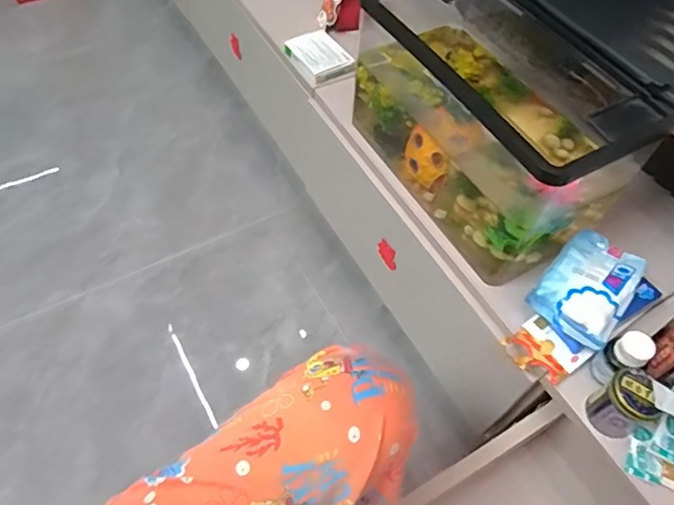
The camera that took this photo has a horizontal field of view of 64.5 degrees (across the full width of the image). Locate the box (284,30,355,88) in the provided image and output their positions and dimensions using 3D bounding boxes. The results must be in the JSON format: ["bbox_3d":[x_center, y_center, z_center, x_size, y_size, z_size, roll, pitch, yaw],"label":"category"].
[{"bbox_3d":[-0.026,-0.321,0.881,0.087,0.025,0.106,-25,59,-17],"label":"box"}]

